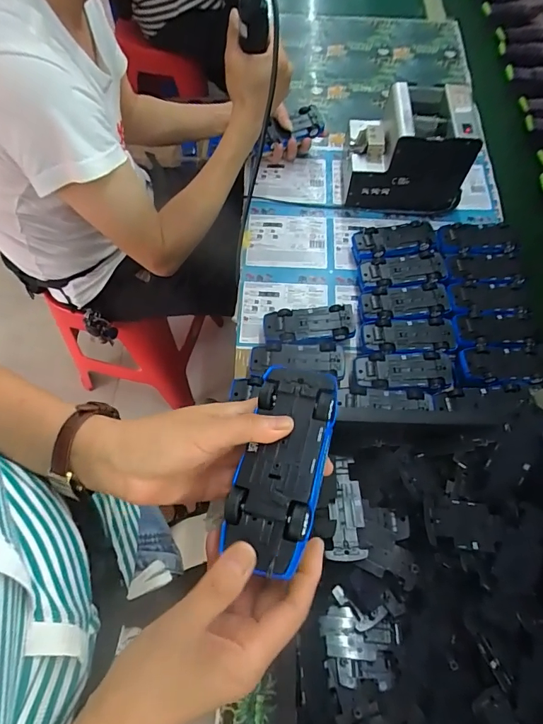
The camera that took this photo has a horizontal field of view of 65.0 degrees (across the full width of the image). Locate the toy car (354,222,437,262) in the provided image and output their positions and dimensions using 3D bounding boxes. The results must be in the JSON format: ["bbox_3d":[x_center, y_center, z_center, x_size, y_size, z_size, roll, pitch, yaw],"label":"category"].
[{"bbox_3d":[0.199,-0.190,0.699,0.133,0.041,0.058,-10,67,-7],"label":"toy car"}]

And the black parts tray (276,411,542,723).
[{"bbox_3d":[0.170,0.278,0.437,0.317,0.069,0.444,3,66,-1],"label":"black parts tray"}]

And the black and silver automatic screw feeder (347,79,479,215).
[{"bbox_3d":[0.237,-0.388,0.748,0.198,0.139,0.185,3,66,-1],"label":"black and silver automatic screw feeder"}]

